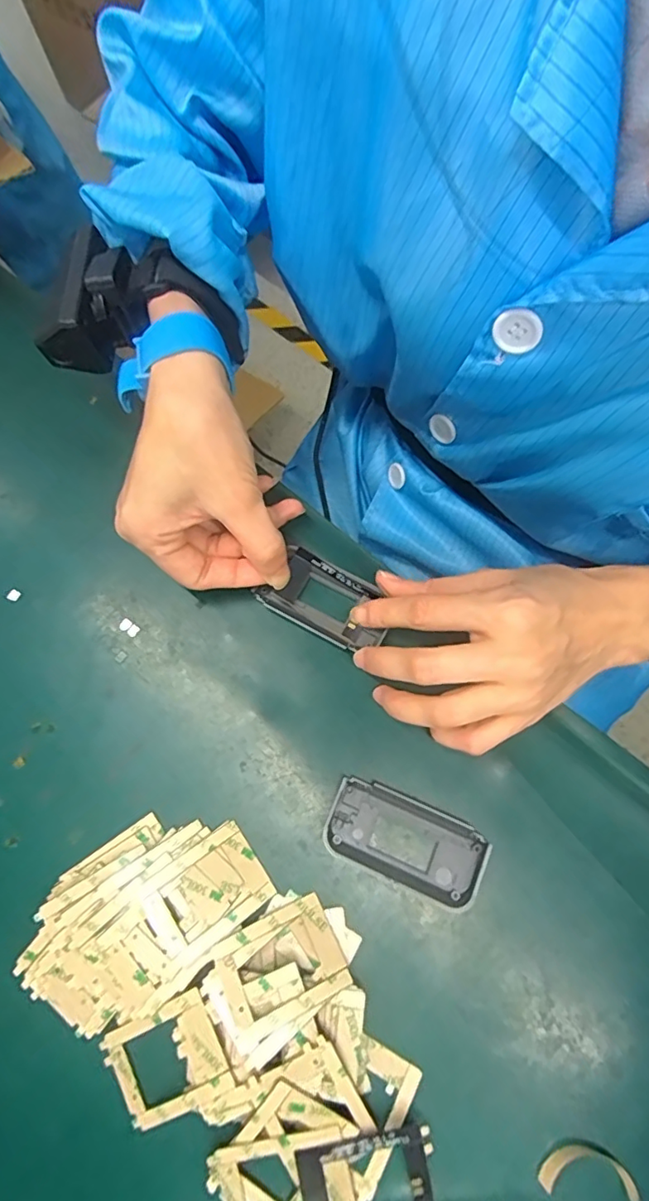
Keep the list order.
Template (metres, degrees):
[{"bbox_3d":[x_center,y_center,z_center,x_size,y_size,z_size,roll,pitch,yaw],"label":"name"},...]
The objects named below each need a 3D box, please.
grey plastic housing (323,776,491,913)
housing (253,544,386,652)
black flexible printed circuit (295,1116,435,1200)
[{"bbox_3d":[0.038,0.116,0.262,0.075,0.008,0.039,22,74,8],"label":"grey plastic housing"},{"bbox_3d":[0.000,0.000,0.299,0.071,0.012,0.037,28,75,10],"label":"housing"},{"bbox_3d":[0.018,0.237,0.220,0.054,0.009,0.038,-12,72,-2],"label":"black flexible printed circuit"}]

